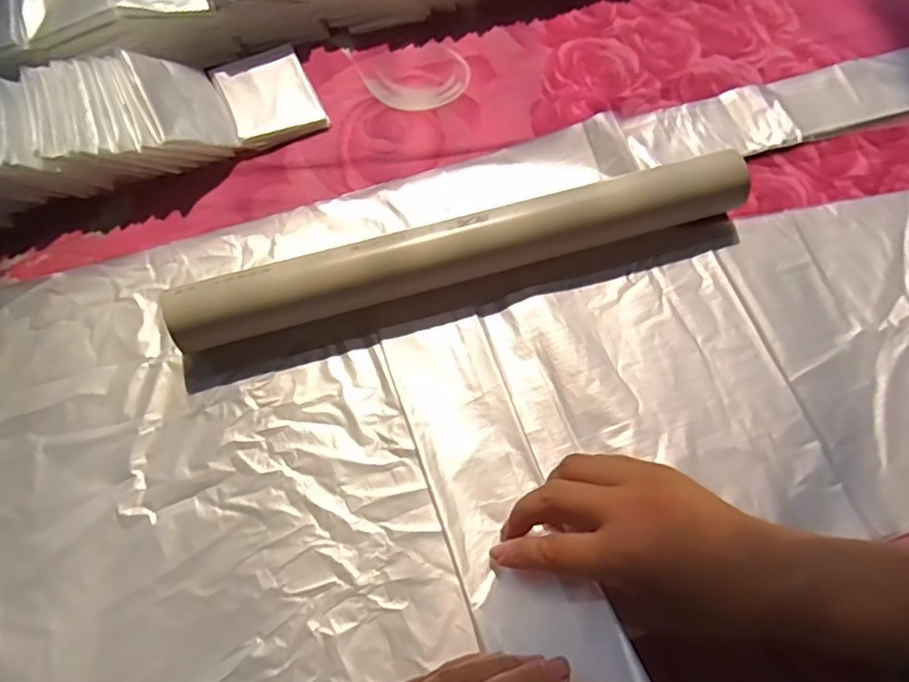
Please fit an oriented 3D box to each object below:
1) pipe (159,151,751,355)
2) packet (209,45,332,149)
[{"bbox_3d":[0.009,-0.052,0.373,0.346,0.039,0.036,-15,68,-5],"label":"pipe"},{"bbox_3d":[-0.137,-0.184,0.453,0.063,0.010,0.088,-24,69,-9],"label":"packet"}]

